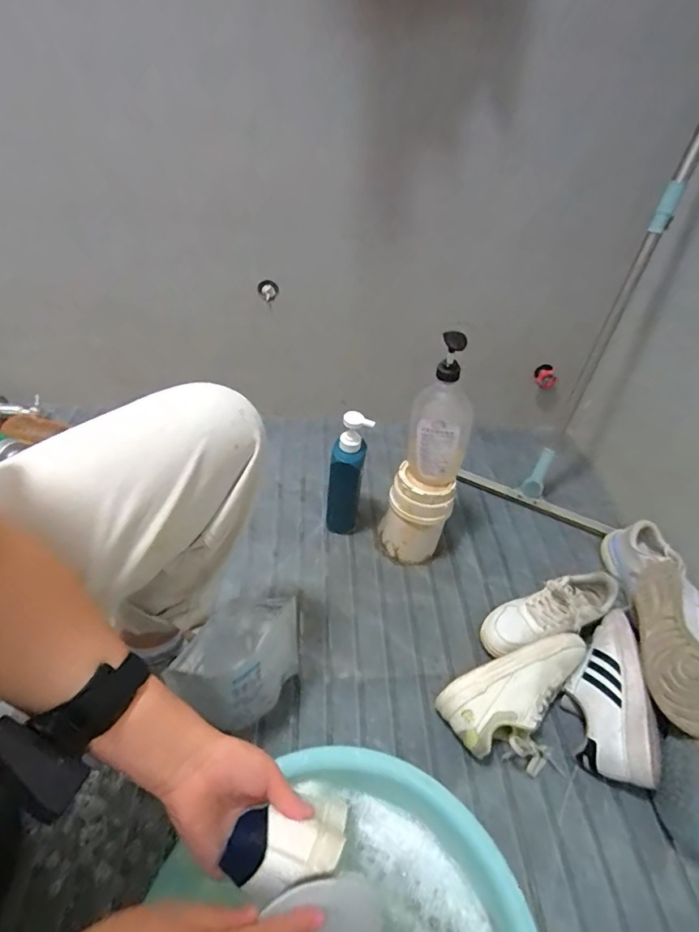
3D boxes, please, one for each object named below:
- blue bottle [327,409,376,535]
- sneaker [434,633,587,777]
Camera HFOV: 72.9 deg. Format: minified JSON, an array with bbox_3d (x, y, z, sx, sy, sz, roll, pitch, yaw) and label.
[{"bbox_3d":[-0.005,0.023,0.853,0.062,0.256,0.057,13,45,6],"label":"blue bottle"},{"bbox_3d":[0.261,0.343,0.681,0.241,0.099,0.135,-12,48,-19],"label":"sneaker"}]

